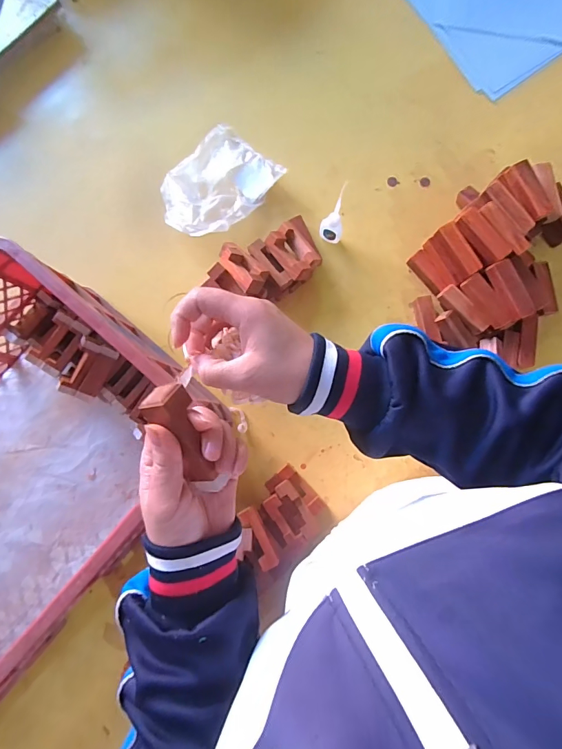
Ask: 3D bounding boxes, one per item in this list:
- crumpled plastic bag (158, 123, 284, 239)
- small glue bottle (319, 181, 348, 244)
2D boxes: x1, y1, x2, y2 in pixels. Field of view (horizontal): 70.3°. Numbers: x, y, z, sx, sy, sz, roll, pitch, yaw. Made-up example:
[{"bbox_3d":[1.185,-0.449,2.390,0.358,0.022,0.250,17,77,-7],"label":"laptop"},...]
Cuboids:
[{"bbox_3d":[-0.102,-0.283,0.603,0.127,0.050,0.165,45,86,4],"label":"crumpled plastic bag"},{"bbox_3d":[0.076,-0.220,0.556,0.033,0.120,0.028,26,85,2],"label":"small glue bottle"}]

